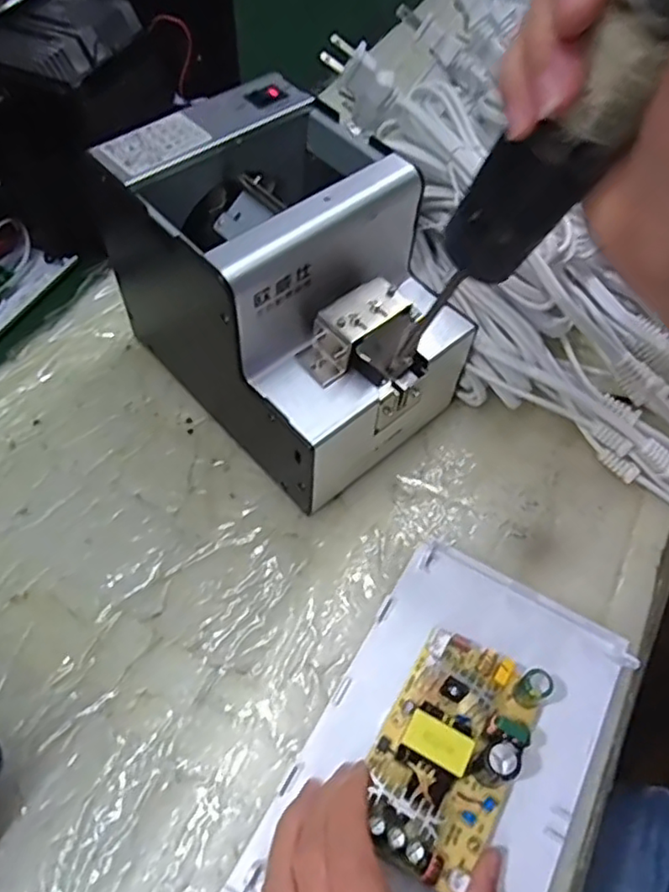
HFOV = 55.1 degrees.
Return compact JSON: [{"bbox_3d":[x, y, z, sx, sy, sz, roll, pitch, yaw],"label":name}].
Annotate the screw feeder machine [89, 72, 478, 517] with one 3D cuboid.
[{"bbox_3d":[-0.024,-0.075,0.363,0.144,0.147,0.181,-37,65,-23],"label":"screw feeder machine"}]

